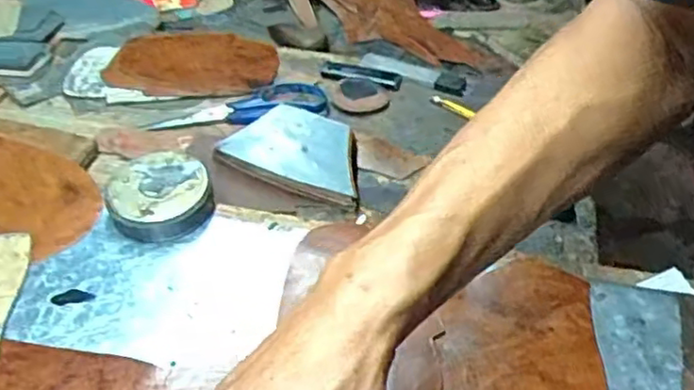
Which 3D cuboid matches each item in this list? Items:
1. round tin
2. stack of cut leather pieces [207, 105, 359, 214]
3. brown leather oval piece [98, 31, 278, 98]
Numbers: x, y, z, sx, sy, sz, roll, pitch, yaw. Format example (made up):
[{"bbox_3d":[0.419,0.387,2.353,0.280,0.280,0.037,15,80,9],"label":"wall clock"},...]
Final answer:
[{"bbox_3d":[-0.141,0.002,0.505,0.074,0.033,0.064,-8,44,-13],"label":"round tin"},{"bbox_3d":[-0.048,-0.030,0.577,0.128,0.048,0.083,11,43,7],"label":"stack of cut leather pieces"},{"bbox_3d":[-0.161,-0.141,0.691,0.171,0.010,0.098,4,42,0],"label":"brown leather oval piece"}]

